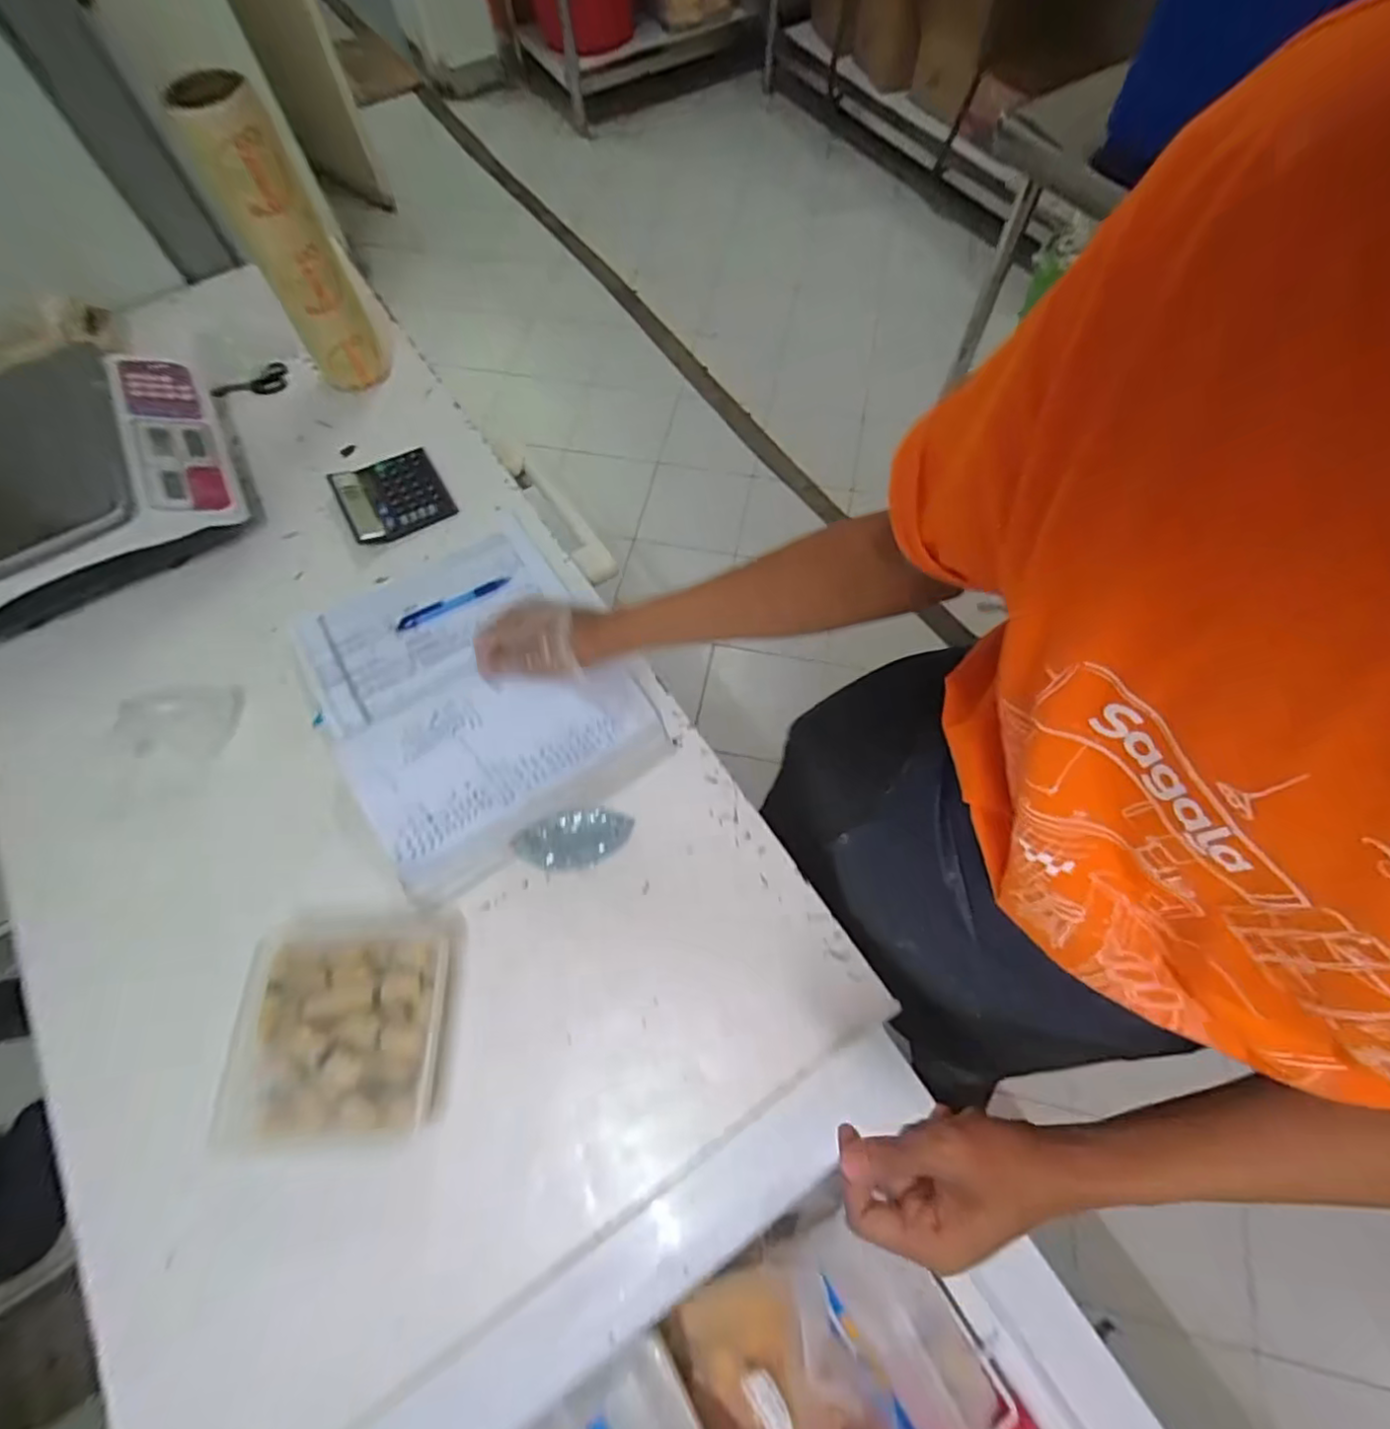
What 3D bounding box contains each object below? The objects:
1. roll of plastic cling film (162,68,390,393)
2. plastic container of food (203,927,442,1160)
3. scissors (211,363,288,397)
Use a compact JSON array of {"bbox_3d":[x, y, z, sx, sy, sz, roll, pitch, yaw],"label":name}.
[{"bbox_3d":[-0.466,-0.530,0.740,0.082,0.313,0.074,-34,69,-13],"label":"roll of plastic cling film"},{"bbox_3d":[-0.300,0.265,0.533,0.154,0.044,0.169,-4,66,0],"label":"plastic container of food"},{"bbox_3d":[-0.632,-0.466,0.885,0.108,0.011,0.048,-23,67,-8],"label":"scissors"}]

